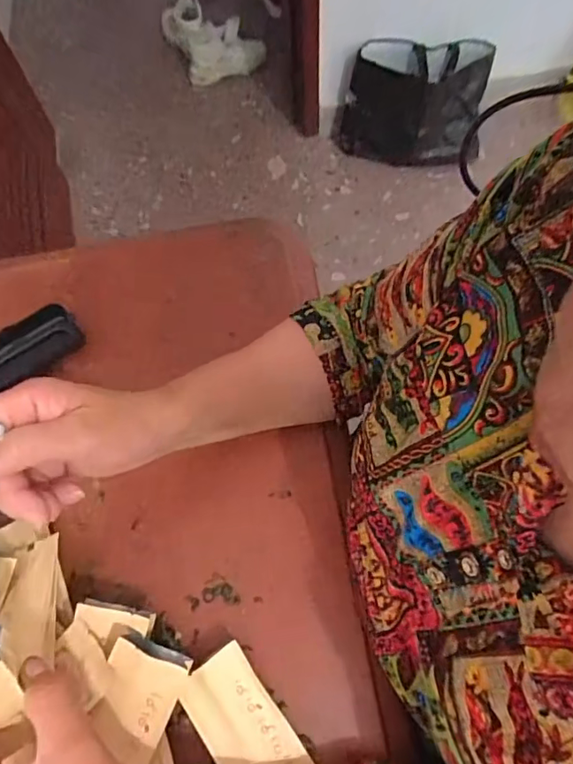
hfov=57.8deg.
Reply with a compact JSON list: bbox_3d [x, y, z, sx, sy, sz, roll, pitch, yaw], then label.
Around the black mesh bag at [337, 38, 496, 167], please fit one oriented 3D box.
[{"bbox_3d":[0.321,-0.697,1.311,0.345,0.272,0.049,5,34,5],"label":"black mesh bag"}]

